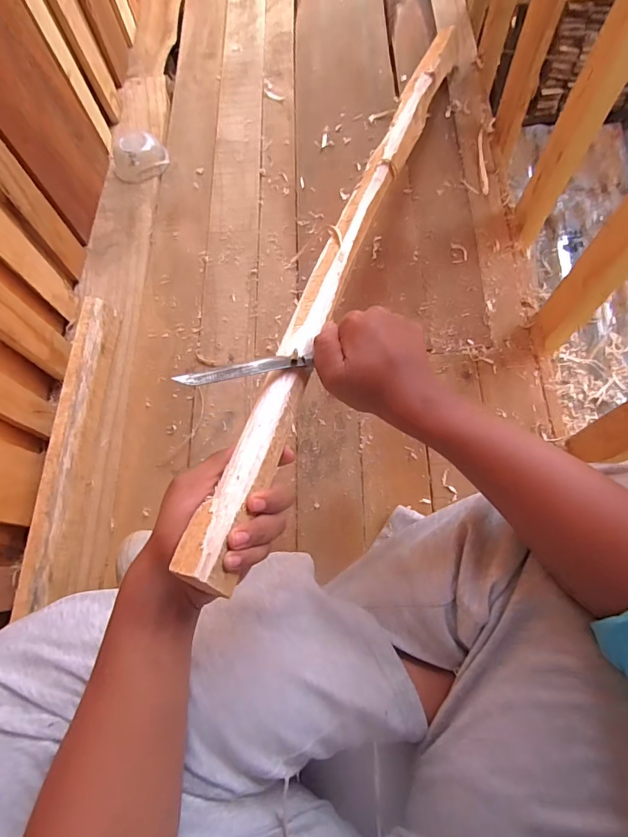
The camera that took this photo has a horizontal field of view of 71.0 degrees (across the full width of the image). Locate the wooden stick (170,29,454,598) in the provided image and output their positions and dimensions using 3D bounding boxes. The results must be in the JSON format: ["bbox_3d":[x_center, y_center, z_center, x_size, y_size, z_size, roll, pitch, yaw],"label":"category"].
[{"bbox_3d":[0.064,-0.259,0.523,0.040,0.026,0.915,16,59,8],"label":"wooden stick"}]

